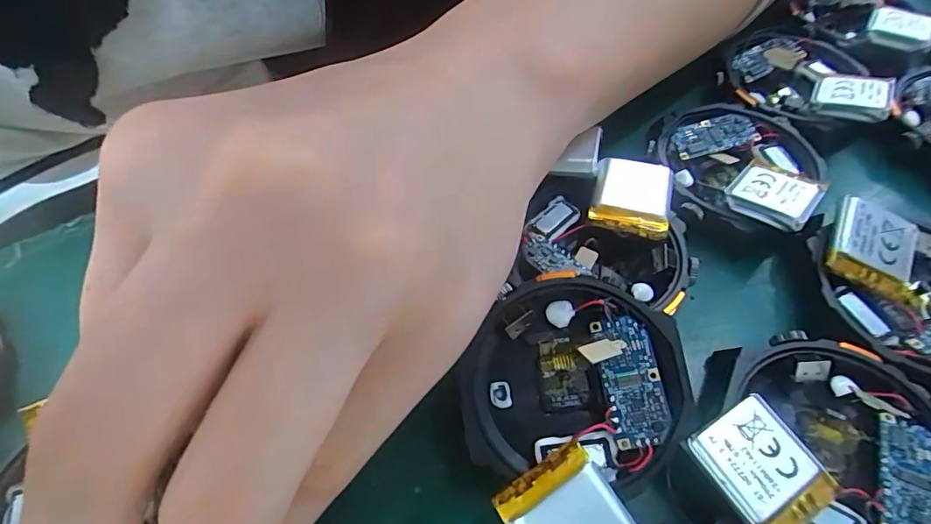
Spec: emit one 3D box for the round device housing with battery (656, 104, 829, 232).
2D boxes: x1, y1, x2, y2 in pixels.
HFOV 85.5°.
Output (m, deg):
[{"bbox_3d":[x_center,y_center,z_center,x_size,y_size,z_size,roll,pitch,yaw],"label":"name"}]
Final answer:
[{"bbox_3d":[0.084,-0.032,0.153,0.045,0.015,0.047,-1,57,1],"label":"round device housing with battery"}]

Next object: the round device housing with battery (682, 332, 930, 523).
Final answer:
[{"bbox_3d":[0.077,0.041,0.106,0.053,0.016,0.046,-32,62,-18],"label":"round device housing with battery"}]

